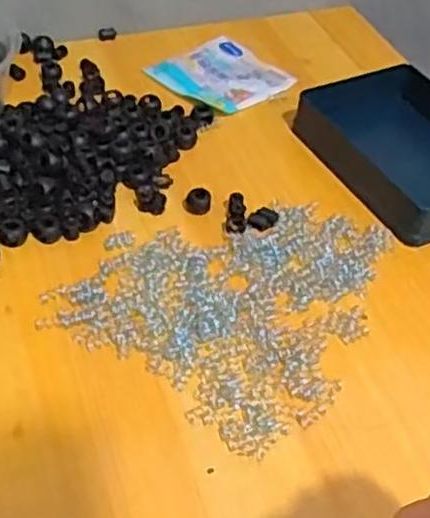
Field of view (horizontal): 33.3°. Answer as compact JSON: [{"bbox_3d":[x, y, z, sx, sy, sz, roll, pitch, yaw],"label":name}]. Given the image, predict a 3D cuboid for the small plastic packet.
[{"bbox_3d":[0.005,-0.155,0.597,0.093,0.005,0.096,-29,56,-29],"label":"small plastic packet"}]

